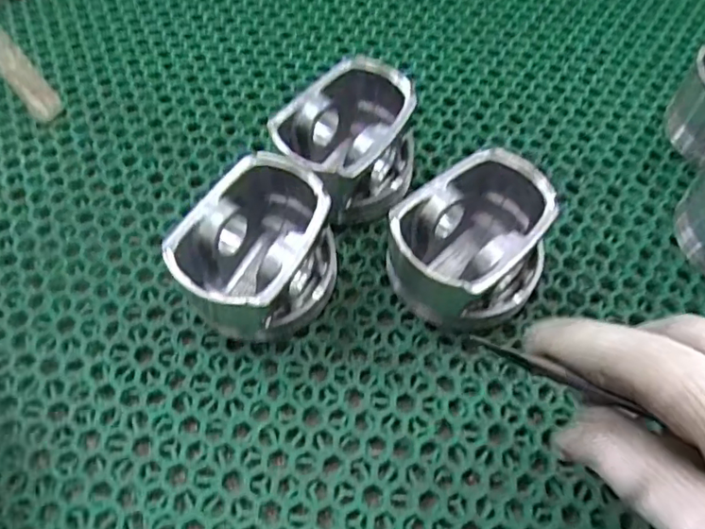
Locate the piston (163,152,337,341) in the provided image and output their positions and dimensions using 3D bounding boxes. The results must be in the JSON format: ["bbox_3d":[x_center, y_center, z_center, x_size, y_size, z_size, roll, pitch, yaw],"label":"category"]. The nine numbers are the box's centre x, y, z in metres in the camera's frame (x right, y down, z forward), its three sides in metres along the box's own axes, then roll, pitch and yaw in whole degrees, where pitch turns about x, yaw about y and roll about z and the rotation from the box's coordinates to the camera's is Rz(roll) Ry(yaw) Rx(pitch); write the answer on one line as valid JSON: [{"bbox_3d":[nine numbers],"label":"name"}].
[{"bbox_3d":[-0.041,-0.005,0.280,0.064,0.050,0.074,25,61,13],"label":"piston"}]

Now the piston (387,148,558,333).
[{"bbox_3d":[0.059,-0.008,0.283,0.070,0.053,0.065,1,59,-2],"label":"piston"}]

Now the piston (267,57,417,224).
[{"bbox_3d":[0.002,-0.065,0.316,0.068,0.054,0.077,28,62,14],"label":"piston"}]

